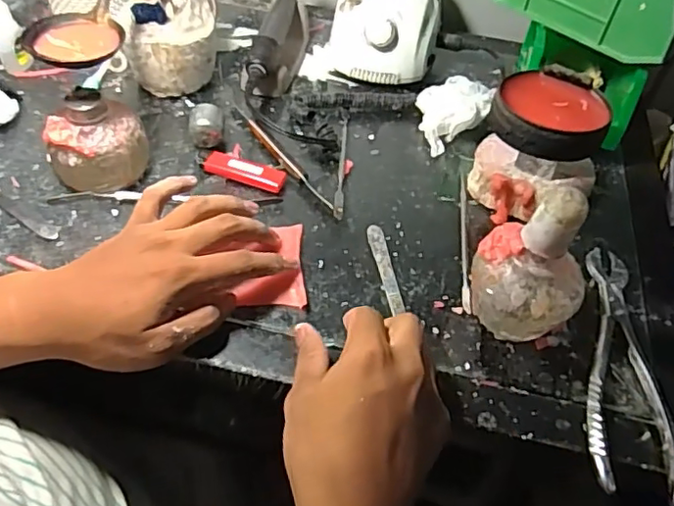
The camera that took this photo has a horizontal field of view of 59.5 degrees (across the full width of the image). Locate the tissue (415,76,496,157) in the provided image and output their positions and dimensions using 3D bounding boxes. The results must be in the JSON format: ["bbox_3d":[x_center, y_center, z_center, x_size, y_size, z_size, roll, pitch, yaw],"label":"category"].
[{"bbox_3d":[0.108,-0.137,0.573,0.085,0.035,0.054,-33,60,-28],"label":"tissue"}]

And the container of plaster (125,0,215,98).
[{"bbox_3d":[-0.157,-0.212,0.560,0.076,0.097,0.079,-4,51,-9],"label":"container of plaster"}]

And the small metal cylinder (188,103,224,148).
[{"bbox_3d":[-0.116,-0.113,0.528,0.029,0.029,0.026,-4,51,-9],"label":"small metal cylinder"}]

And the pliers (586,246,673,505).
[{"bbox_3d":[0.197,0.073,0.420,0.055,0.012,0.195,8,50,1],"label":"pliers"}]

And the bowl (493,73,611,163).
[{"bbox_3d":[0.140,-0.091,0.388,0.071,0.018,0.068,3,50,-3],"label":"bowl"}]

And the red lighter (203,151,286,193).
[{"bbox_3d":[-0.080,-0.071,0.509,0.072,0.009,0.022,18,51,10],"label":"red lighter"}]

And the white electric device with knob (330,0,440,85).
[{"bbox_3d":[0.051,-0.251,0.622,0.112,0.068,0.132,12,50,5],"label":"white electric device with knob"}]

